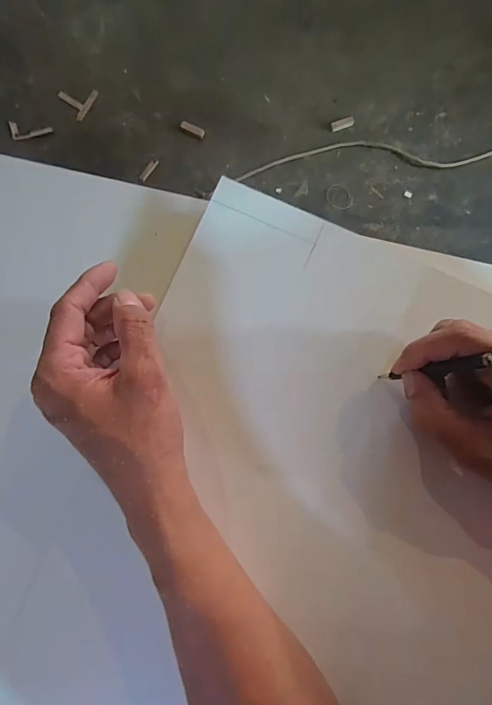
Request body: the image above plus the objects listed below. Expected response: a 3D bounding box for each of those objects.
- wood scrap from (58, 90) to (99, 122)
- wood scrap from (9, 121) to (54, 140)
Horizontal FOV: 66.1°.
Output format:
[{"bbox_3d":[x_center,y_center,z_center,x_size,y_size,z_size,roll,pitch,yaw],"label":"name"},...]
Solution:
[{"bbox_3d":[-0.513,-0.771,1.146,0.092,0.018,0.104,33,89,1],"label":"wood scrap"},{"bbox_3d":[-0.644,-0.671,1.133,0.117,0.020,0.050,-9,88,0],"label":"wood scrap"}]

